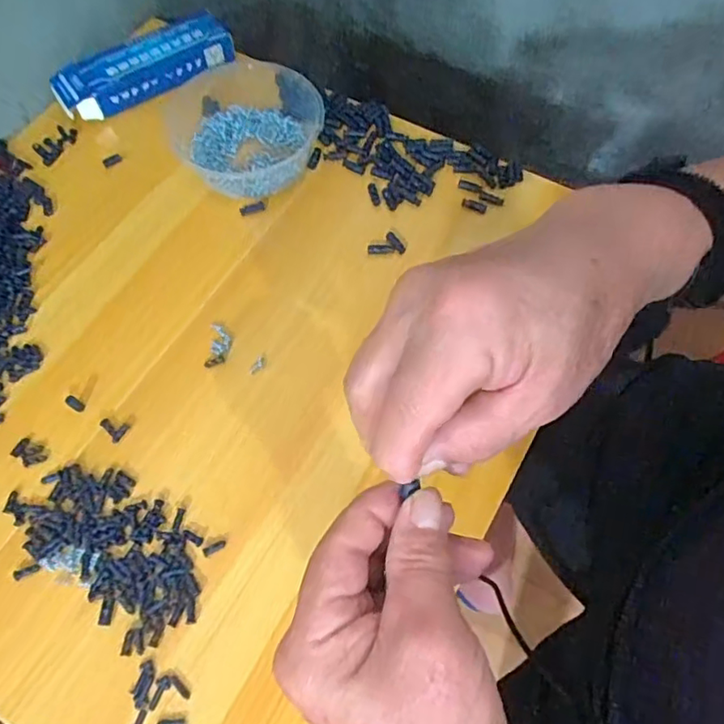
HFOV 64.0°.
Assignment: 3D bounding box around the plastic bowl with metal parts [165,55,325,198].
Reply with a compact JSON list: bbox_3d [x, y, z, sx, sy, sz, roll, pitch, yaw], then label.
[{"bbox_3d":[-0.118,-0.233,0.564,0.149,0.039,0.151,0,66,0],"label":"plastic bowl with metal parts"}]

